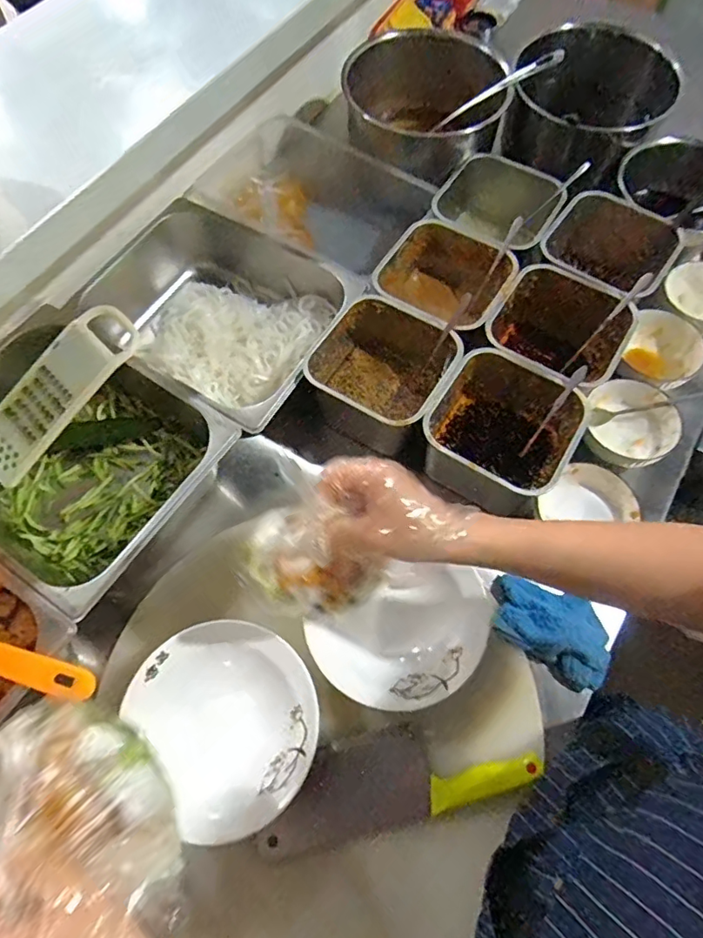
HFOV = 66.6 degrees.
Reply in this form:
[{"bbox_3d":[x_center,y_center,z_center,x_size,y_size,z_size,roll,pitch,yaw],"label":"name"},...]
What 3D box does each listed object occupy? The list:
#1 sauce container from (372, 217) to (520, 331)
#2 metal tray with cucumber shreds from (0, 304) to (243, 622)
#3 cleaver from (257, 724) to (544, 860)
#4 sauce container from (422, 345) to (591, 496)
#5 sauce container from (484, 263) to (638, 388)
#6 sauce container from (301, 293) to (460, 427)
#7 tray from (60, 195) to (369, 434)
[{"bbox_3d":[0.123,-0.236,0.746,0.164,0.105,0.159,26,68,11],"label":"sauce container"},{"bbox_3d":[-0.341,-0.018,0.649,0.355,0.098,0.268,34,70,15],"label":"metal tray with cucumber shreds"},{"bbox_3d":[0.042,0.304,0.530,0.268,0.033,0.085,-13,66,-6],"label":"cleaver"},{"bbox_3d":[0.176,-0.043,0.644,0.163,0.095,0.158,30,69,13],"label":"sauce container"},{"bbox_3d":[0.263,-0.161,0.711,0.160,0.109,0.158,32,69,14],"label":"sauce container"},{"bbox_3d":[0.040,-0.118,0.673,0.158,0.083,0.159,29,68,13],"label":"sauce container"},{"bbox_3d":[-0.182,-0.203,0.736,0.334,0.095,0.269,28,68,12],"label":"tray"}]

